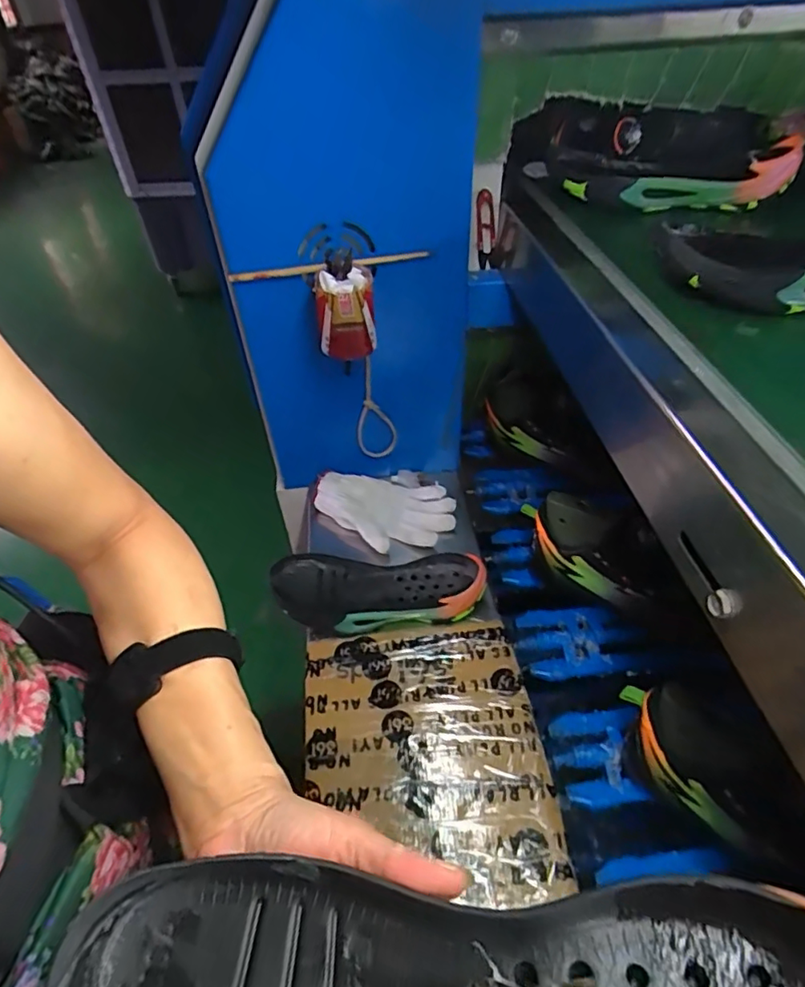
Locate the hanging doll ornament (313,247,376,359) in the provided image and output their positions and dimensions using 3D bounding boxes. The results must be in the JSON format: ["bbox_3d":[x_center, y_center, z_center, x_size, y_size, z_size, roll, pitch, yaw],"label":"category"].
[{"bbox_3d":[-0.066,-0.216,0.647,0.066,0.091,0.076,-4,43,2],"label":"hanging doll ornament"}]

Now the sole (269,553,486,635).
[{"bbox_3d":[-0.031,0.124,0.692,0.262,0.049,0.101,-1,43,5],"label":"sole"}]

